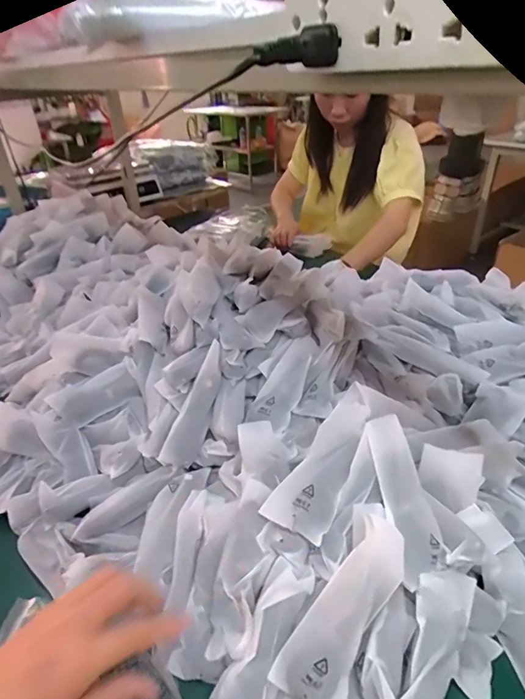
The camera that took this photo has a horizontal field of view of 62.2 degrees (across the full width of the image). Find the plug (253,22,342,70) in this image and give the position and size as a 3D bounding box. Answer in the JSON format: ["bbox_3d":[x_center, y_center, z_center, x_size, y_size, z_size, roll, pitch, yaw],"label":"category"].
[{"bbox_3d":[0.019,-0.156,0.225,0.050,0.018,0.015,-30,42,-35],"label":"plug"}]

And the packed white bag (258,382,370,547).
[{"bbox_3d":[0.068,0.106,0.444,0.059,0.014,0.171,18,52,28],"label":"packed white bag"}]

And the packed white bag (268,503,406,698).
[{"bbox_3d":[0.068,0.212,0.355,0.057,0.036,0.158,25,80,35],"label":"packed white bag"}]

